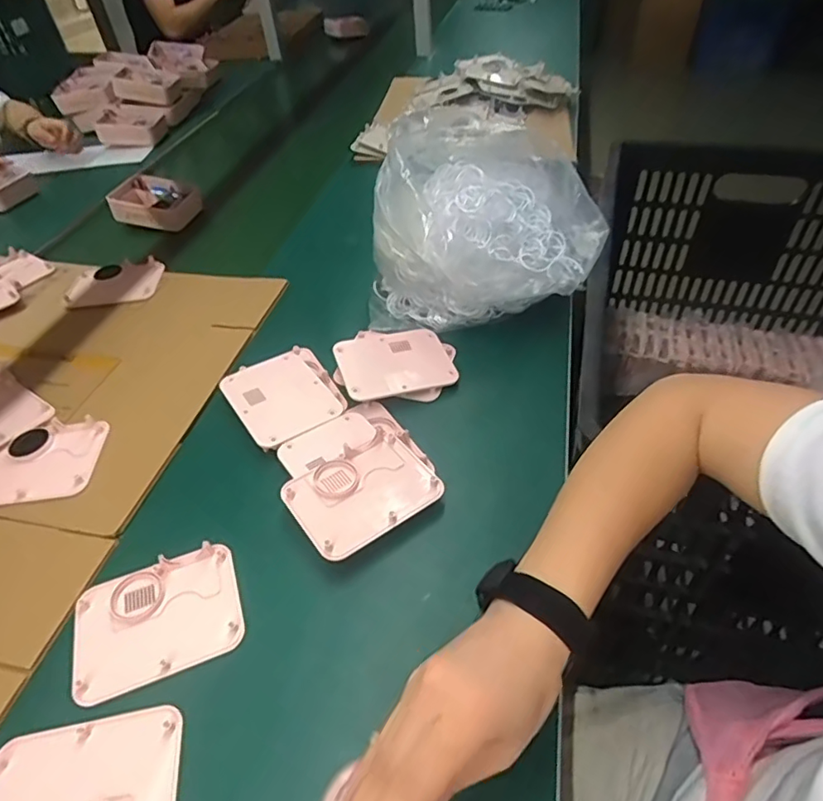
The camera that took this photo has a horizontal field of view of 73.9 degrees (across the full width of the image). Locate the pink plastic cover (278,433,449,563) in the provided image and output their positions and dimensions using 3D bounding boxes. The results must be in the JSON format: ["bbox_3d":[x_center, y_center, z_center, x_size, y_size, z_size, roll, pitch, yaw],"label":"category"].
[{"bbox_3d":[-0.044,0.080,0.494,0.126,0.010,0.091,-30,50,-23],"label":"pink plastic cover"}]

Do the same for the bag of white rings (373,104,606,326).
[{"bbox_3d":[0.081,-0.207,0.654,0.276,0.170,0.170,8,46,12],"label":"bag of white rings"}]

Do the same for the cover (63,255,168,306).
[{"bbox_3d":[-0.431,-0.174,0.791,0.130,0.016,0.093,-6,45,-1],"label":"cover"}]

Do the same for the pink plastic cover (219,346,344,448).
[{"bbox_3d":[-0.142,-0.006,0.593,0.098,0.007,0.127,-29,50,-22],"label":"pink plastic cover"}]

